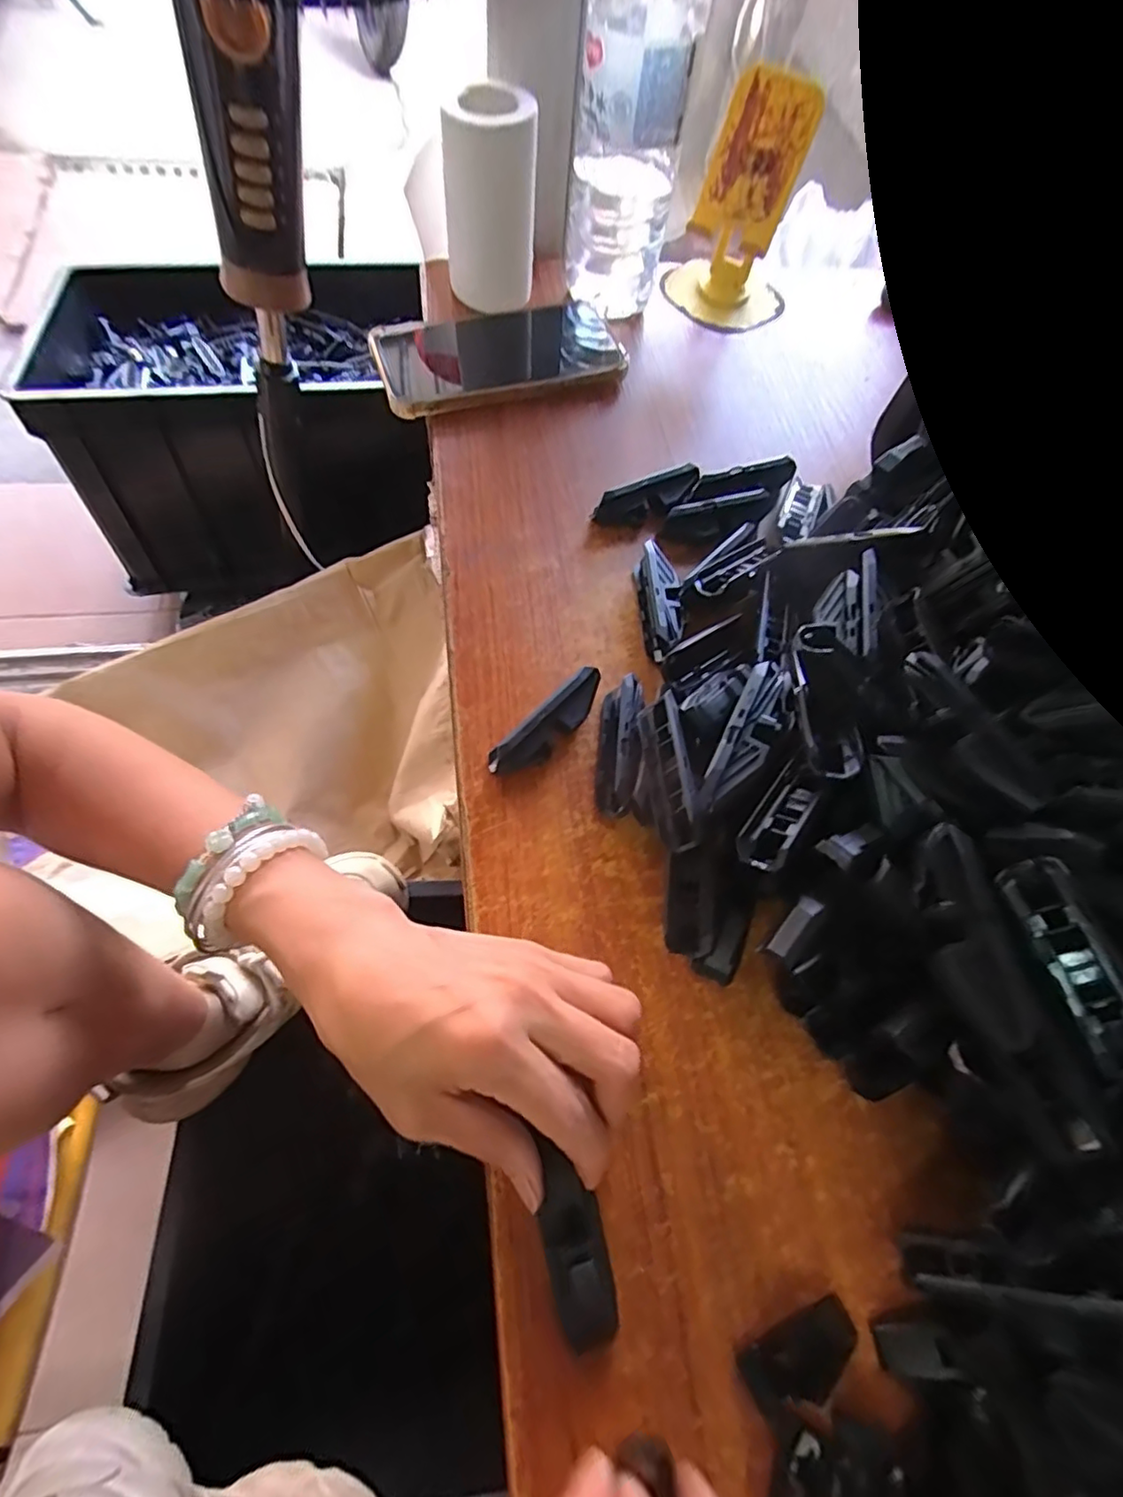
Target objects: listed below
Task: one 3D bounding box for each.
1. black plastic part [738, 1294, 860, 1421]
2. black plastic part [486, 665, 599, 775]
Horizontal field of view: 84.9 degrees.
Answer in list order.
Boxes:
[{"bbox_3d":[0.084,0.211,0.212,0.041,0.005,0.021,-20,68,-14],"label":"black plastic part"},{"bbox_3d":[-0.005,-0.012,0.303,0.071,0.023,0.019,-38,74,-20],"label":"black plastic part"}]

